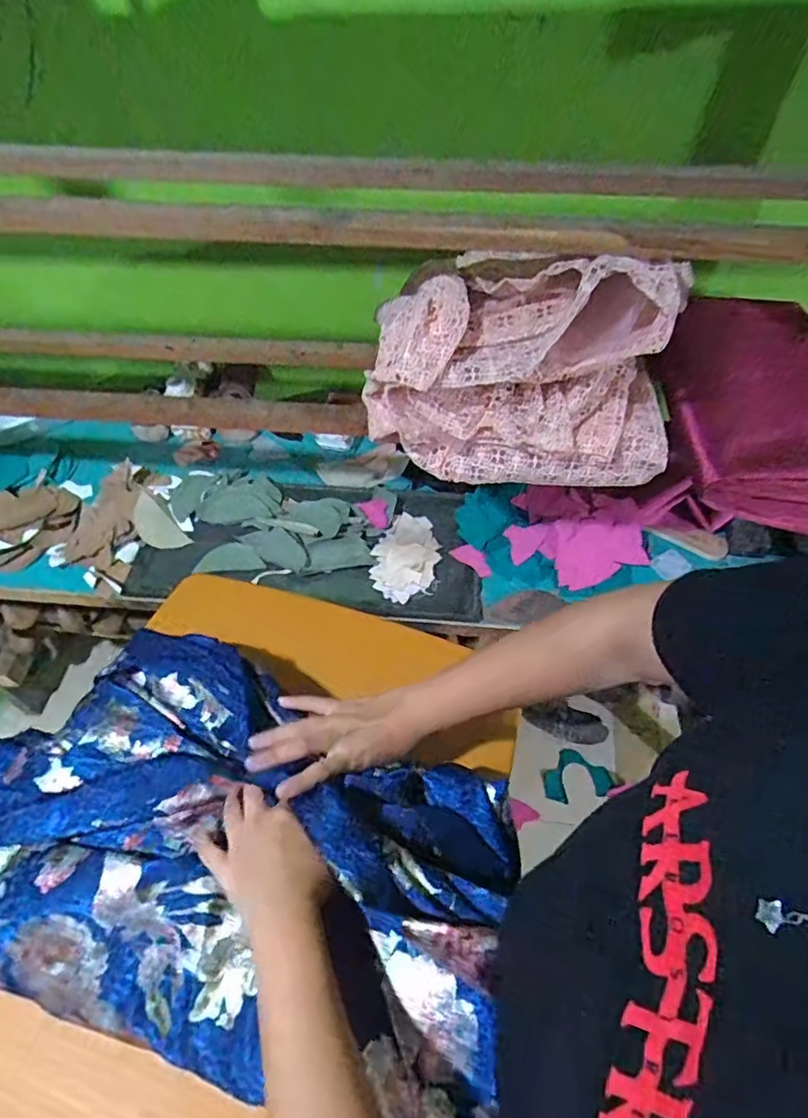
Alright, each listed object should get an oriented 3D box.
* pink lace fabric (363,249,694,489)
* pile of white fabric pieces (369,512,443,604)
[{"bbox_3d":[0.129,-0.212,0.638,0.340,0.209,0.166,4,54,8],"label":"pink lace fabric"},{"bbox_3d":[0.005,-0.009,0.902,0.099,0.020,0.159,15,56,15],"label":"pile of white fabric pieces"}]

